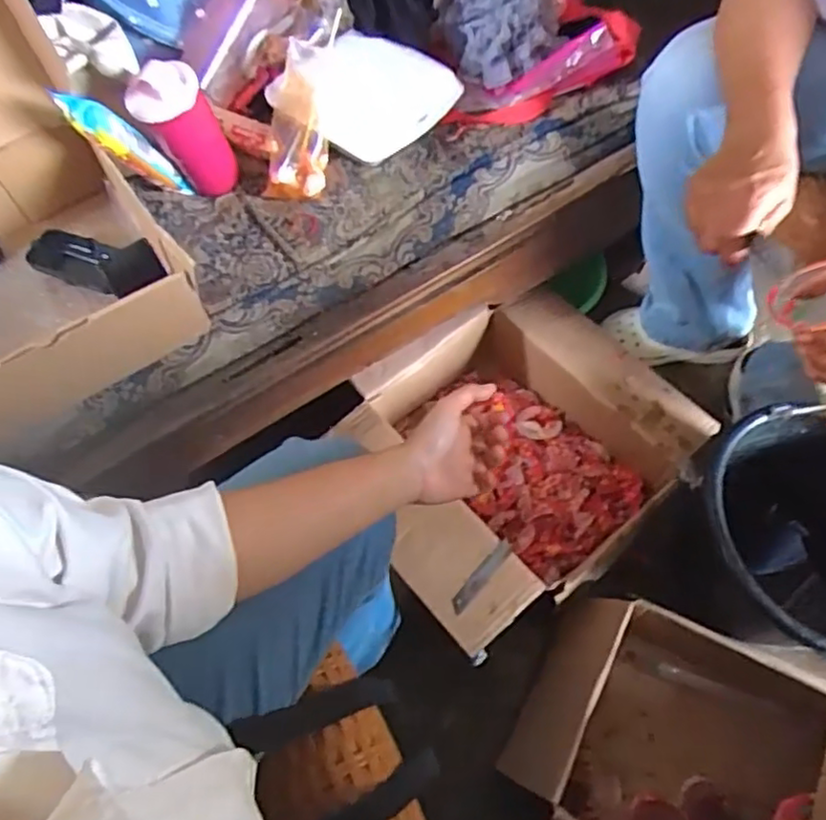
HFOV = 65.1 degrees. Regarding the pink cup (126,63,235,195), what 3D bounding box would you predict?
[{"bbox_3d":[-0.254,-0.311,0.722,0.084,0.147,0.072,-19,63,-8],"label":"pink cup"}]

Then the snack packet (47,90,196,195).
[{"bbox_3d":[-0.295,-0.278,0.692,0.049,0.185,0.038,34,93,18],"label":"snack packet"}]

